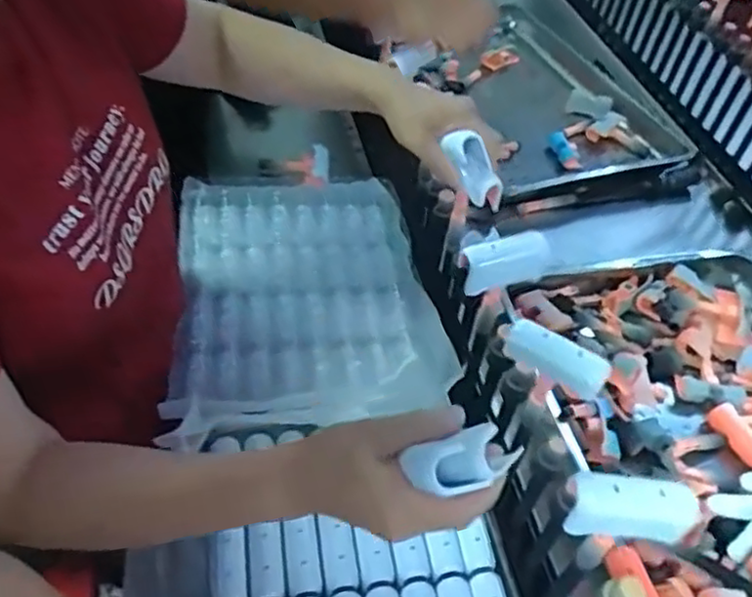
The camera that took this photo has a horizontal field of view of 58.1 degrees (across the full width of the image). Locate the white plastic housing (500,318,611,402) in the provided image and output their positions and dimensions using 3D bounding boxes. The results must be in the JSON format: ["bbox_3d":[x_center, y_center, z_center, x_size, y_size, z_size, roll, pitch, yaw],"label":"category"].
[{"bbox_3d":[0.135,0.045,0.508,0.078,0.028,0.022,23,49,14],"label":"white plastic housing"}]

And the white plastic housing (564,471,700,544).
[{"bbox_3d":[0.165,0.133,0.433,0.075,0.042,0.025,6,47,0],"label":"white plastic housing"}]

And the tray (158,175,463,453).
[{"bbox_3d":[-0.085,-0.015,0.792,0.292,0.063,0.380,-7,48,-12],"label":"tray"}]

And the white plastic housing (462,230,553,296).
[{"bbox_3d":[0.114,-0.032,0.588,0.082,0.044,0.023,-16,51,-20],"label":"white plastic housing"}]

